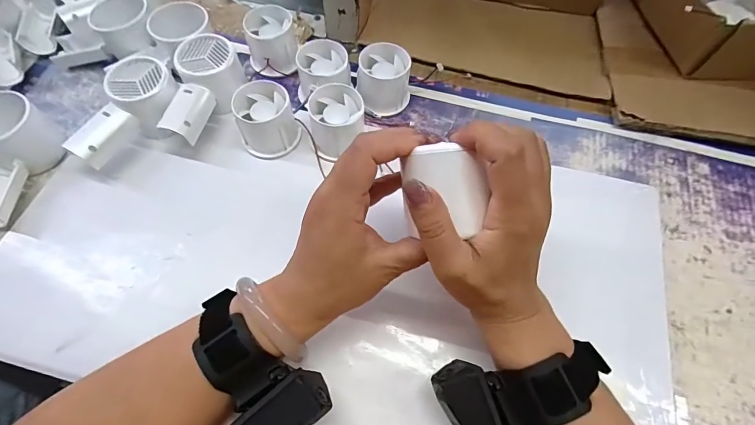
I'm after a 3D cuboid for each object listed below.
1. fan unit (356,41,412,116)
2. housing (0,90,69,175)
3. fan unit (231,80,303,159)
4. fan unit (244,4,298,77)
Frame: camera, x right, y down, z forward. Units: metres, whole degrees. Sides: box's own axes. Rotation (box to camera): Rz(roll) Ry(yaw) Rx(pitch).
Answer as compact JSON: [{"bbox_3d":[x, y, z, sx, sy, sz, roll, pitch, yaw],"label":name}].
[{"bbox_3d":[0.007,-0.135,0.403,0.051,0.049,0.059,5,63,1],"label":"fan unit"},{"bbox_3d":[-0.328,-0.071,0.354,0.053,0.054,0.057,1,63,-2],"label":"housing"},{"bbox_3d":[-0.106,-0.088,0.373,0.054,0.052,0.050,1,63,-2],"label":"fan unit"},{"bbox_3d":[-0.114,-0.185,0.425,0.053,0.049,0.064,-9,63,-6],"label":"fan unit"}]

